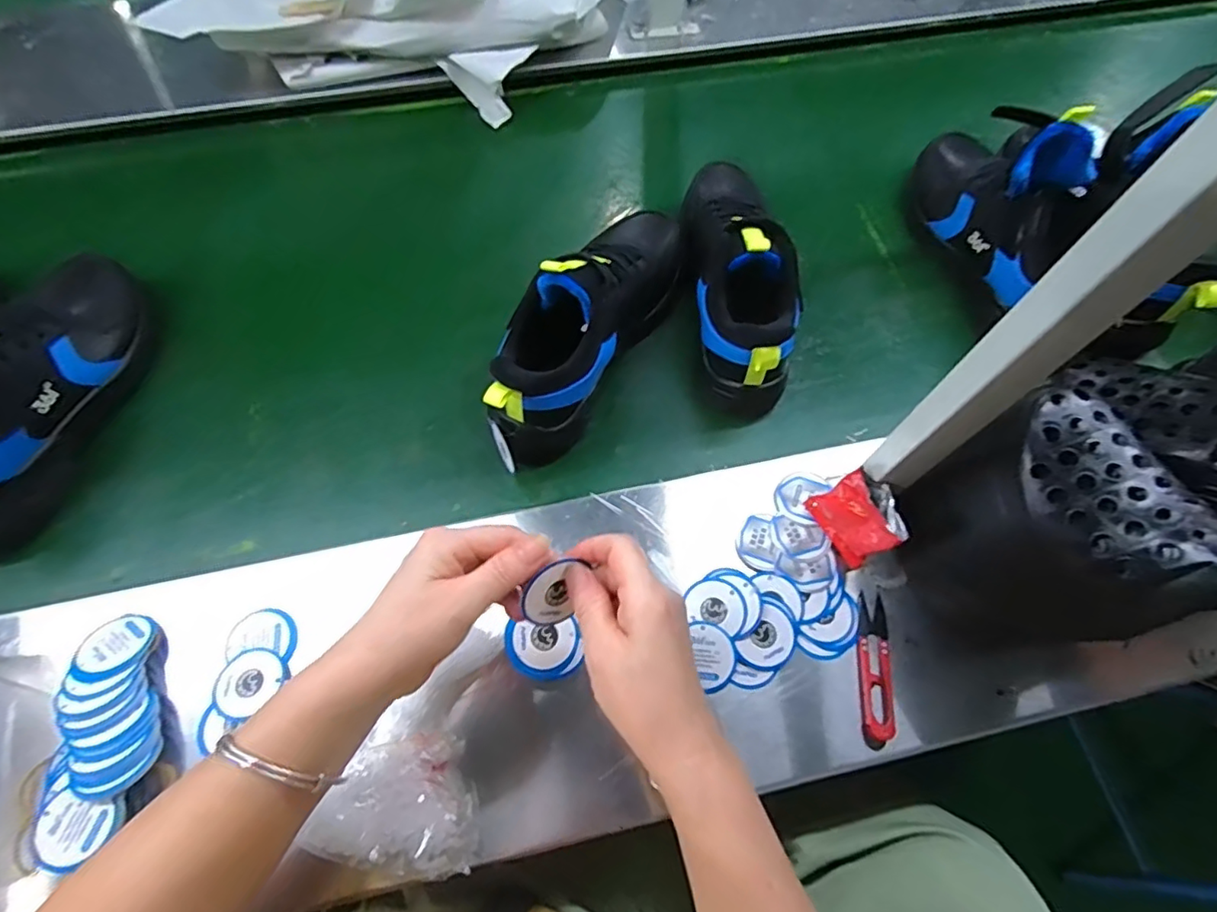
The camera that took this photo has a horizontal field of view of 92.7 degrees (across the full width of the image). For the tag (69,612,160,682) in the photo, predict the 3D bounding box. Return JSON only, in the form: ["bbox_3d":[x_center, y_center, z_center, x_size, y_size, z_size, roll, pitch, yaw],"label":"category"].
[{"bbox_3d":[-0.357,0.137,0.420,0.044,0.008,0.050,0,44,-13],"label":"tag"}]

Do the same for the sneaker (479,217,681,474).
[{"bbox_3d":[-0.012,-0.133,0.534,0.090,0.144,0.294,26,64,10],"label":"sneaker"}]

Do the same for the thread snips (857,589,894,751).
[{"bbox_3d":[0.199,0.159,0.437,0.022,0.014,0.108,11,63,3],"label":"thread snips"}]

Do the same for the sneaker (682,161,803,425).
[{"bbox_3d":[0.124,-0.183,0.563,0.087,0.138,0.273,1,63,-3],"label":"sneaker"}]

